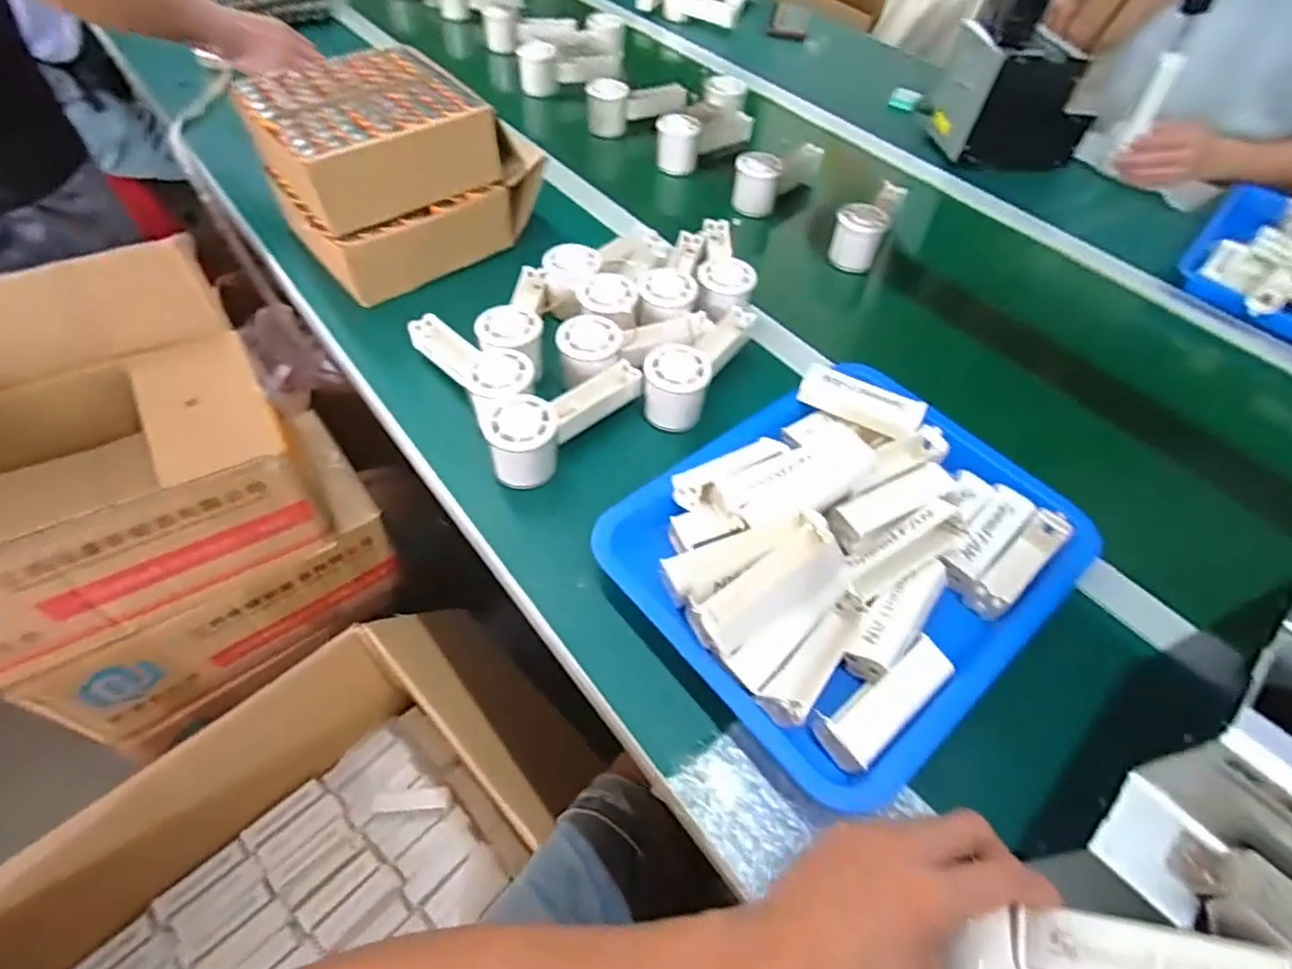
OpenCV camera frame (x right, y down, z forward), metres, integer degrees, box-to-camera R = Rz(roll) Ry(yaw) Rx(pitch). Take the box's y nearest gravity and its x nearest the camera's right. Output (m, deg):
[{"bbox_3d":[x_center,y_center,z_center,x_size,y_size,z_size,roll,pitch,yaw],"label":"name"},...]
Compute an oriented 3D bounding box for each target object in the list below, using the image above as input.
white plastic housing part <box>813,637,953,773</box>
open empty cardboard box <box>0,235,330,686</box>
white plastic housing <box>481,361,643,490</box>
[{"bbox_3d":[0.157,0.139,0.411,0.100,0.020,0.038,-31,60,-24],"label":"white plastic housing part"},{"bbox_3d":[-0.574,-0.015,0.610,0.385,0.245,0.254,-23,57,-20],"label":"open empty cardboard box"},{"bbox_3d":[-0.070,-0.063,0.539,0.056,0.058,0.155,35,58,21],"label":"white plastic housing"}]

